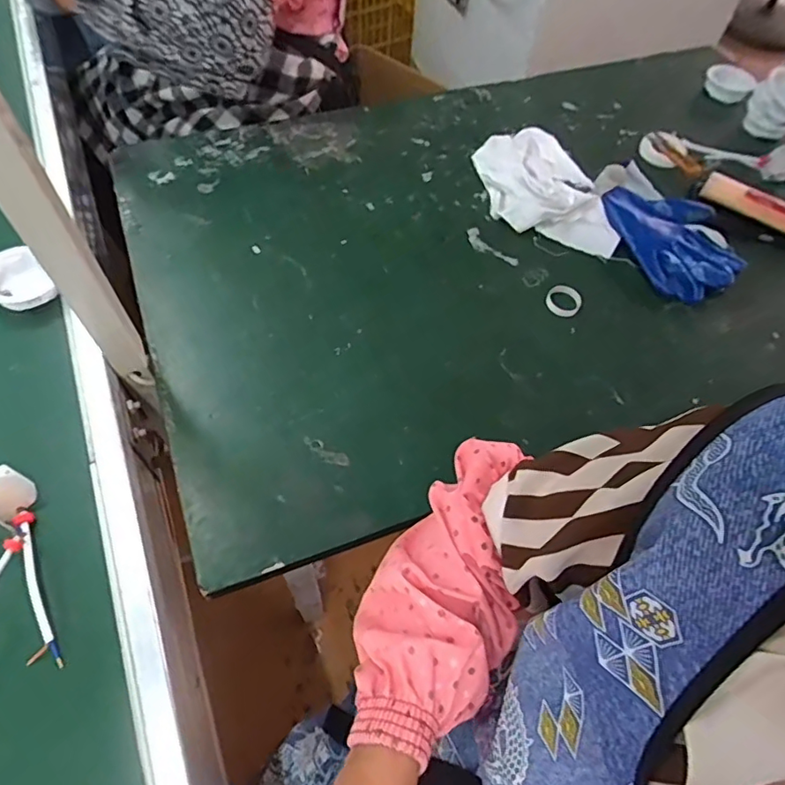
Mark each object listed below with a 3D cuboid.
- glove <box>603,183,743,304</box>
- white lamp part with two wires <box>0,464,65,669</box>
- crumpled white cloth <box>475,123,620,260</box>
[{"bbox_3d":[0.351,-0.191,0.675,0.134,0.031,0.167,-17,63,-14],"label":"glove"},{"bbox_3d":[-0.304,0.143,0.412,0.073,0.050,0.168,-15,62,-13],"label":"white lamp part with two wires"},{"bbox_3d":[0.186,-0.249,0.685,0.115,0.049,0.208,-22,65,-15],"label":"crumpled white cloth"}]

